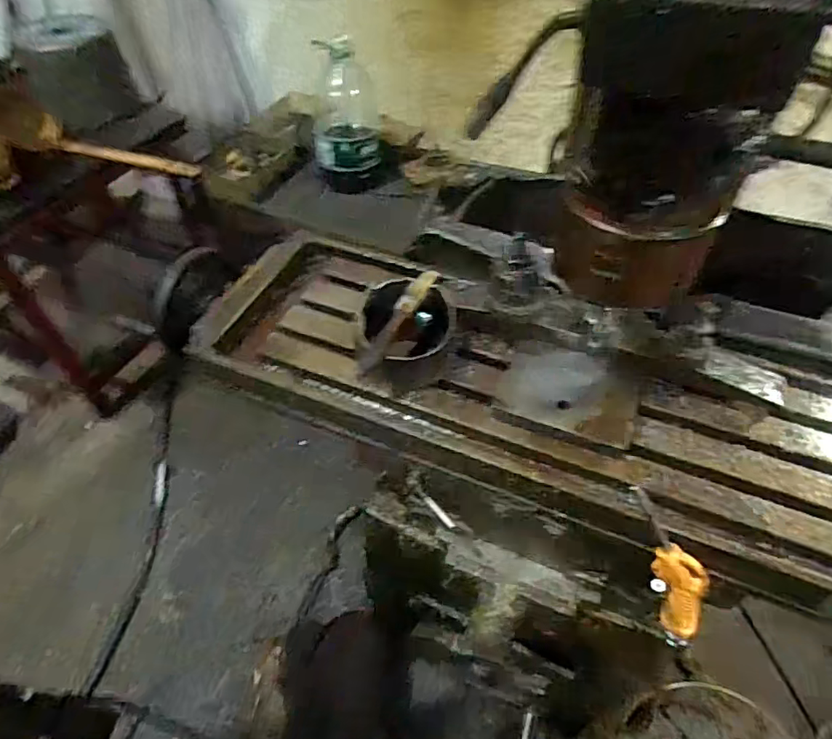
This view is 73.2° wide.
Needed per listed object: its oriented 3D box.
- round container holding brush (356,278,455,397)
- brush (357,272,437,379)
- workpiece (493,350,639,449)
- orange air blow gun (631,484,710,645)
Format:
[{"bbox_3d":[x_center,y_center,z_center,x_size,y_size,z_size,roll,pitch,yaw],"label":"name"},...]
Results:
[{"bbox_3d":[-0.011,-0.037,0.591,0.105,0.067,0.112,0,51,0],"label":"round container holding brush"},{"bbox_3d":[-0.018,-0.052,0.567,0.022,0.009,0.150,20,54,16],"label":"brush"},{"bbox_3d":[0.154,0.020,0.559,0.131,0.018,0.099,19,53,15],"label":"workpiece"},{"bbox_3d":[0.232,0.193,0.501,0.049,0.239,0.022,11,48,39],"label":"orange air blow gun"}]

